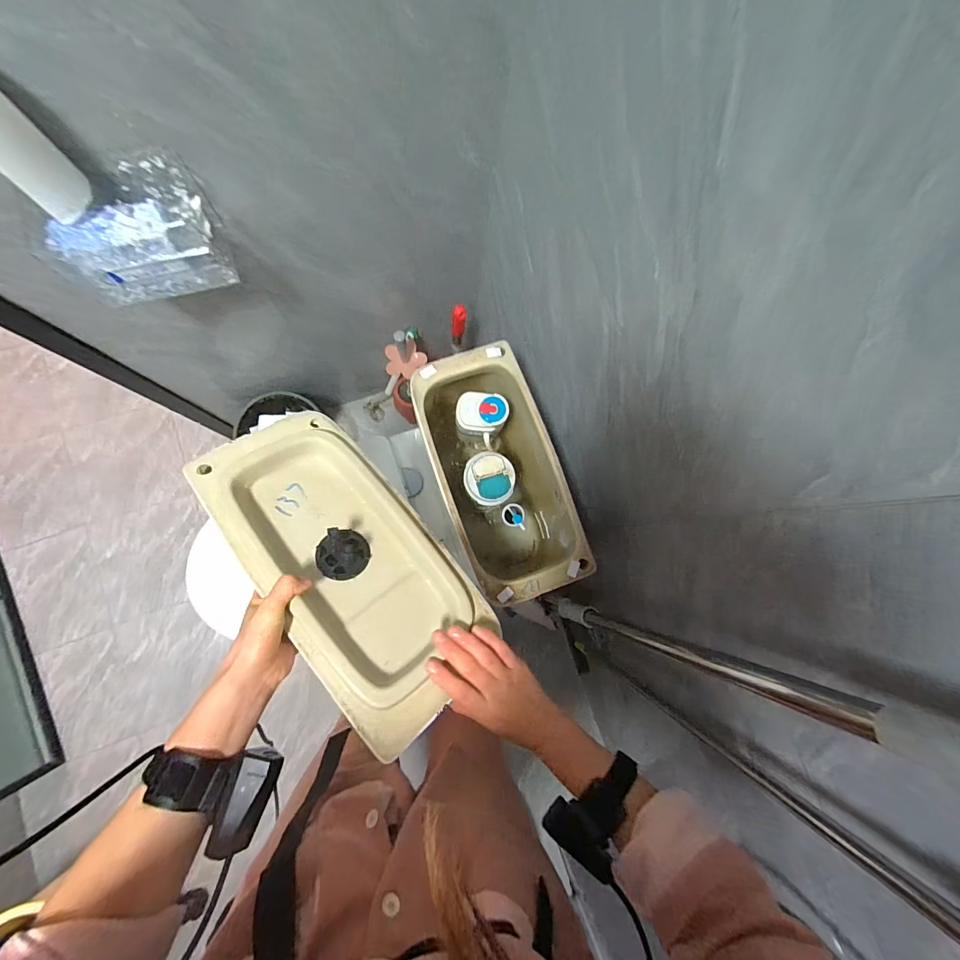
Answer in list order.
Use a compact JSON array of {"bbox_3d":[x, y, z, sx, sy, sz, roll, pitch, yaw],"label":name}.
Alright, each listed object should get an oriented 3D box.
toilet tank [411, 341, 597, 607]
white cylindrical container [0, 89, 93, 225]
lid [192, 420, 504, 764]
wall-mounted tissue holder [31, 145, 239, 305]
[{"bbox_3d":[0.019,0.007,0.742,0.175,0.286,0.377,-19,83,-7],"label":"toilet tank"},{"bbox_3d":[-0.434,-0.313,0.377,0.045,0.134,0.054,42,81,2],"label":"white cylindrical container"},{"bbox_3d":[-0.152,0.084,0.469,0.180,0.036,0.381,-34,76,-29],"label":"lid"},{"bbox_3d":[-0.412,-0.293,0.504,0.175,0.112,0.090,-28,85,-8],"label":"wall-mounted tissue holder"}]

